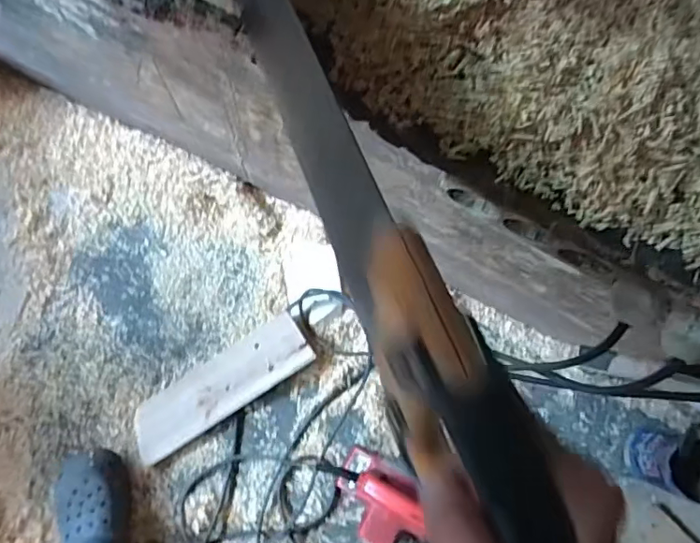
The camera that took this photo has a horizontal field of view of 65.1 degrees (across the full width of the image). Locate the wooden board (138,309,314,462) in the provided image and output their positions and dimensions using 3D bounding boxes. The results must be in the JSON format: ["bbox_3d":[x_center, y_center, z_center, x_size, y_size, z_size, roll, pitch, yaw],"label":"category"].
[{"bbox_3d":[-0.232,0.204,0.982,0.341,0.028,0.106,-33,76,-2],"label":"wooden board"}]

